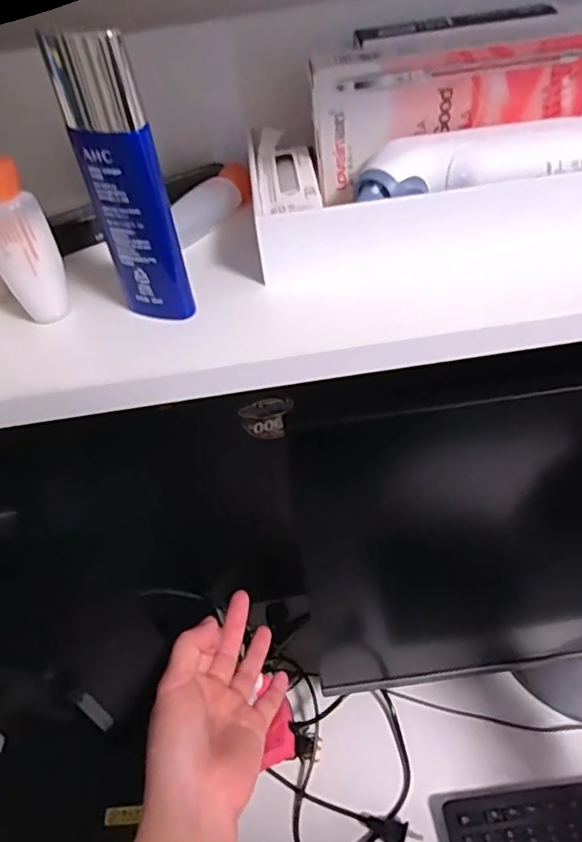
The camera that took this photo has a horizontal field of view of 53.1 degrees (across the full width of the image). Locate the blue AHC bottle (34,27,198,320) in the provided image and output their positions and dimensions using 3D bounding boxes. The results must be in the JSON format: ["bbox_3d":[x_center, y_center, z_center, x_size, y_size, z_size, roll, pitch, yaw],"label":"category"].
[{"bbox_3d":[-0.062,-0.083,0.231,0.030,0.090,0.019,20,50,26],"label":"blue AHC bottle"}]

